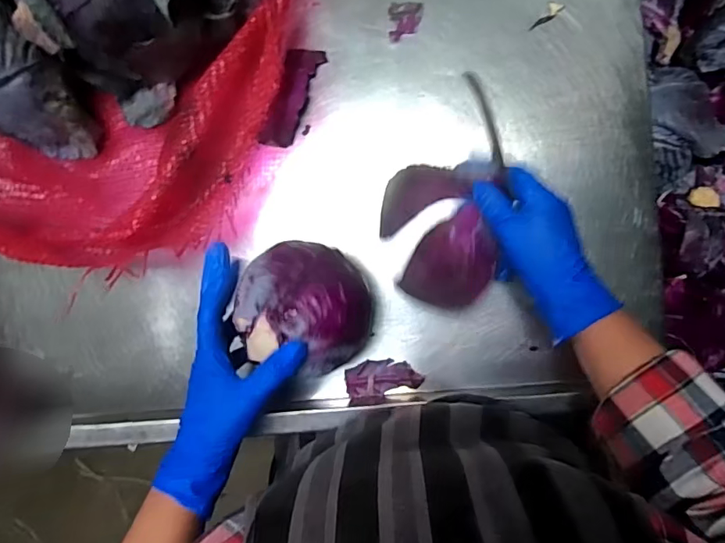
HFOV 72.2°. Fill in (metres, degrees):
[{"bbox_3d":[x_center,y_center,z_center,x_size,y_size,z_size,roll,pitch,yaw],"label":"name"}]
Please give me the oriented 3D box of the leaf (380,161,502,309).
[{"bbox_3d":[0.068,-0.032,0.452,0.098,0.057,0.124,-1,93,5],"label":"leaf"}]

